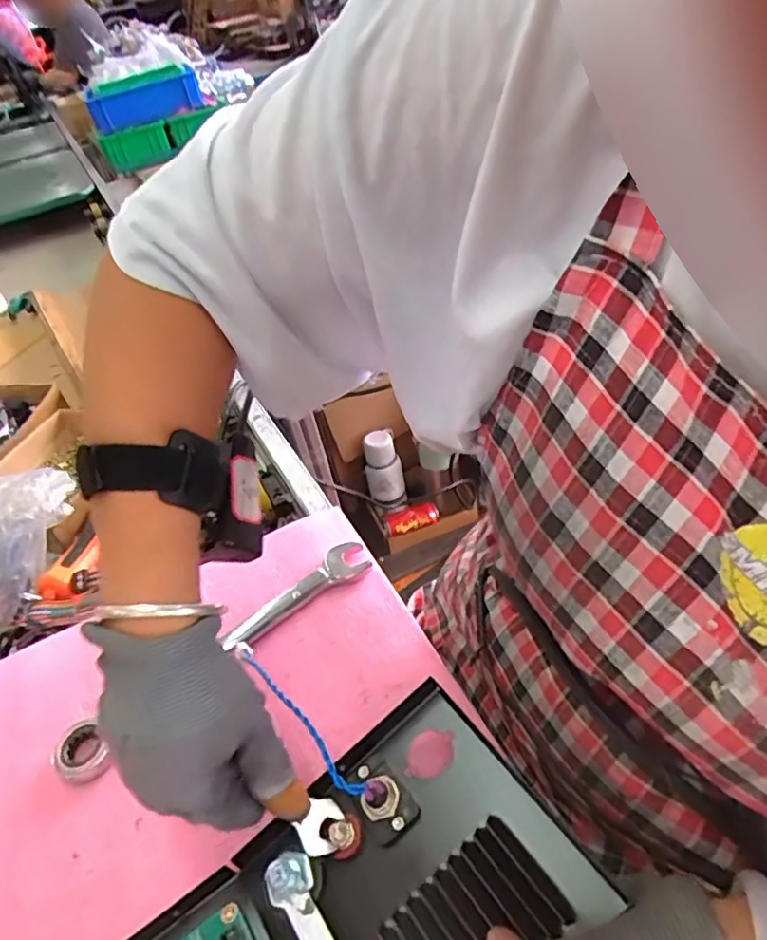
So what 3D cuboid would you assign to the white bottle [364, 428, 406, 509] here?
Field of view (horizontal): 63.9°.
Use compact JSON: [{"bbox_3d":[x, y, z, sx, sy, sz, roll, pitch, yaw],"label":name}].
[{"bbox_3d":[0.001,0.004,1.292,0.075,0.164,0.066,-10,41,4],"label":"white bottle"}]

